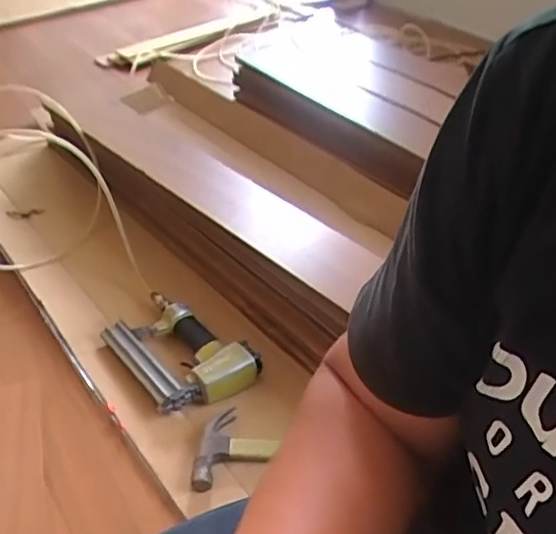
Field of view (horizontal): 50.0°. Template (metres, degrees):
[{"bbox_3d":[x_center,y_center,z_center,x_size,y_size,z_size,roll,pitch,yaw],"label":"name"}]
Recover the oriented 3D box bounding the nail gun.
[{"bbox_3d":[-0.167,0.131,0.962,0.160,0.056,0.258,-27,47,-32],"label":"nail gun"}]

